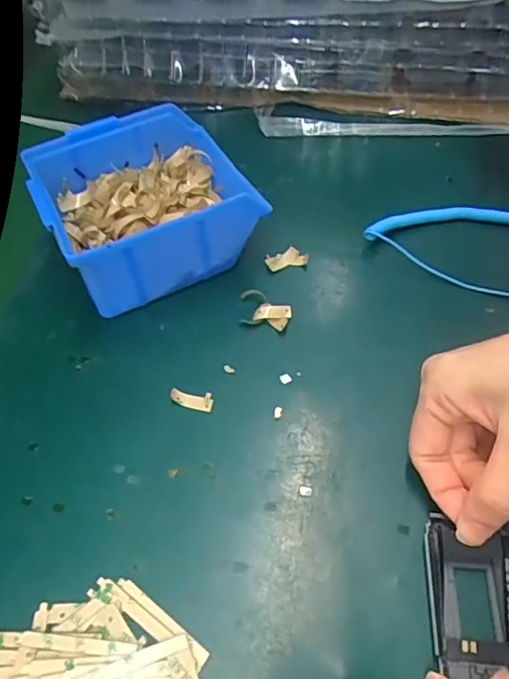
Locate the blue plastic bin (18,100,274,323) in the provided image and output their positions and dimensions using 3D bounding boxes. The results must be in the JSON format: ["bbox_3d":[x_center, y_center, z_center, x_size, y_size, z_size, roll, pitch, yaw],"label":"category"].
[{"bbox_3d":[-0.074,-0.094,0.381,0.134,0.063,0.126,-24,56,-14],"label":"blue plastic bin"}]

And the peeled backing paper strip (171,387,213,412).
[{"bbox_3d":[-0.037,0.034,0.323,0.025,0.004,0.011,10,54,13],"label":"peeled backing paper strip"}]

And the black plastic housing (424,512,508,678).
[{"bbox_3d":[0.099,0.117,0.246,0.037,0.014,0.071,7,53,5],"label":"black plastic housing"}]

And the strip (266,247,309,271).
[{"bbox_3d":[0.023,-0.057,0.387,0.029,0.006,0.015,-16,53,-6],"label":"strip"}]

